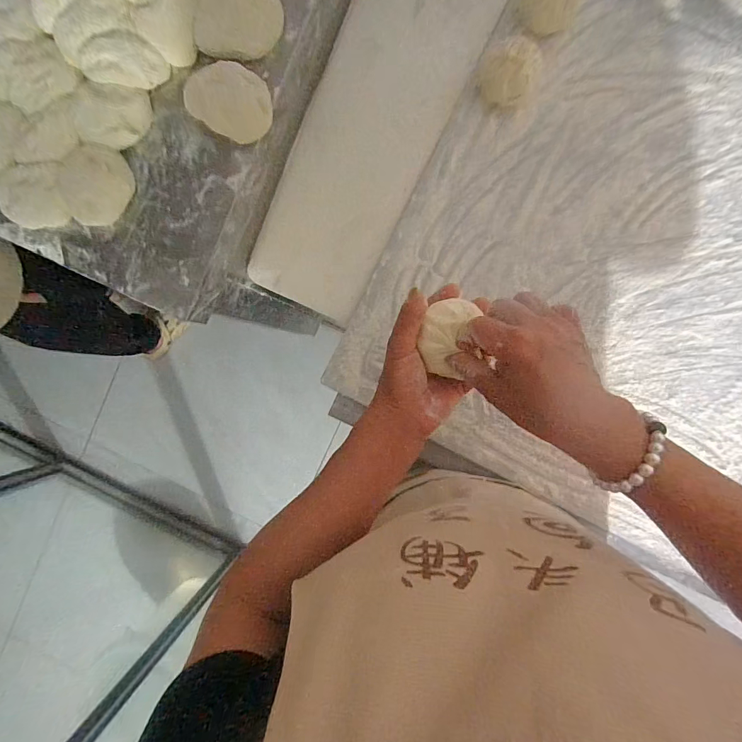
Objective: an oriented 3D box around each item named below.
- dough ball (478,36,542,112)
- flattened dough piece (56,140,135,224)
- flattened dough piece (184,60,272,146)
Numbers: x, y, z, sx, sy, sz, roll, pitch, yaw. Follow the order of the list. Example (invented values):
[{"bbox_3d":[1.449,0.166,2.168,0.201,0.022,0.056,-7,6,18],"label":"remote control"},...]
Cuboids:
[{"bbox_3d":[0.158,-0.338,0.437,0.062,0.044,0.065,44,95,3],"label":"dough ball"},{"bbox_3d":[-0.287,-0.196,0.405,0.067,0.023,0.076,-12,91,4],"label":"flattened dough piece"},{"bbox_3d":[-0.142,-0.274,0.385,0.081,0.026,0.065,35,94,2],"label":"flattened dough piece"}]

